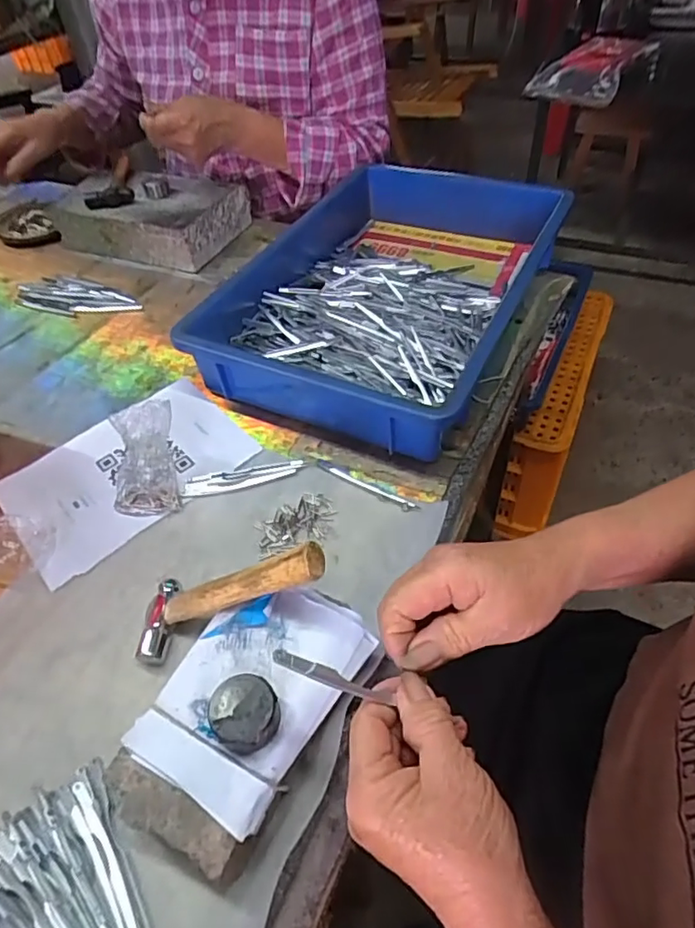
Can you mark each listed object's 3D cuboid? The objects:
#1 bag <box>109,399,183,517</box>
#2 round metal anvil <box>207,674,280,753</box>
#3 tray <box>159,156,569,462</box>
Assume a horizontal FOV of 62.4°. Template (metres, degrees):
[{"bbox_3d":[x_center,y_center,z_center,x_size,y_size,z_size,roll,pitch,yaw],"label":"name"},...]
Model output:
[{"bbox_3d":[-0.183,-0.005,0.503,0.063,0.062,0.081,-4,48,0],"label":"bag"},{"bbox_3d":[-0.059,0.143,0.331,0.037,0.018,0.038,-2,48,2],"label":"round metal anvil"},{"bbox_3d":[0.046,-0.200,0.641,0.292,0.074,0.414,20,52,20],"label":"tray"}]

